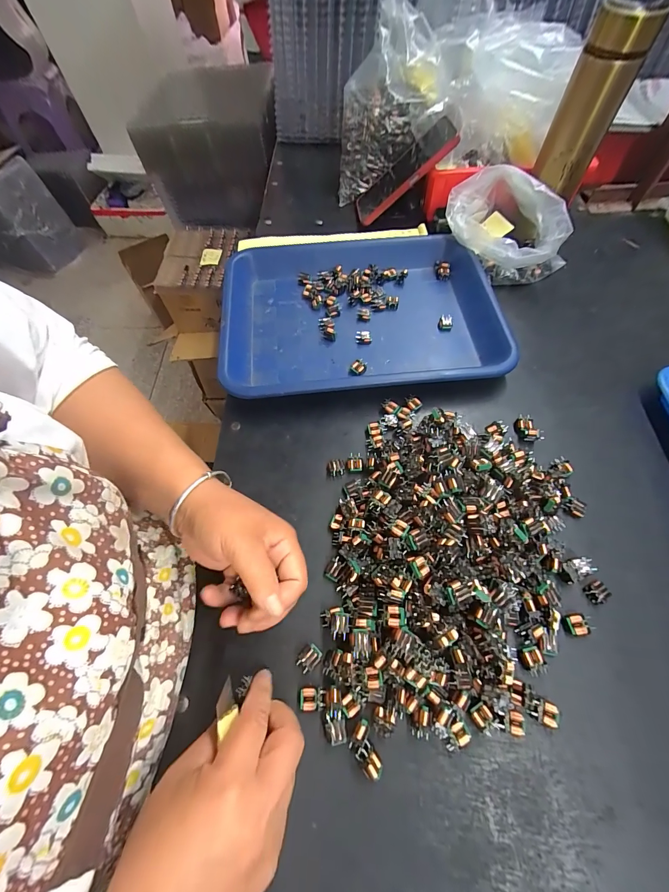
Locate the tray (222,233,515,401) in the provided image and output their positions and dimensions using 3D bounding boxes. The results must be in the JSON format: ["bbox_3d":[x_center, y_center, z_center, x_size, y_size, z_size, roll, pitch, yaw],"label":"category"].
[{"bbox_3d":[0.030,-0.172,0.442,0.331,0.035,0.254,-5,63,-2],"label":"tray"}]

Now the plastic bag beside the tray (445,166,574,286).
[{"bbox_3d":[0.234,-0.296,0.466,0.116,0.098,0.150,-41,69,-18],"label":"plastic bag beside the tray"}]

